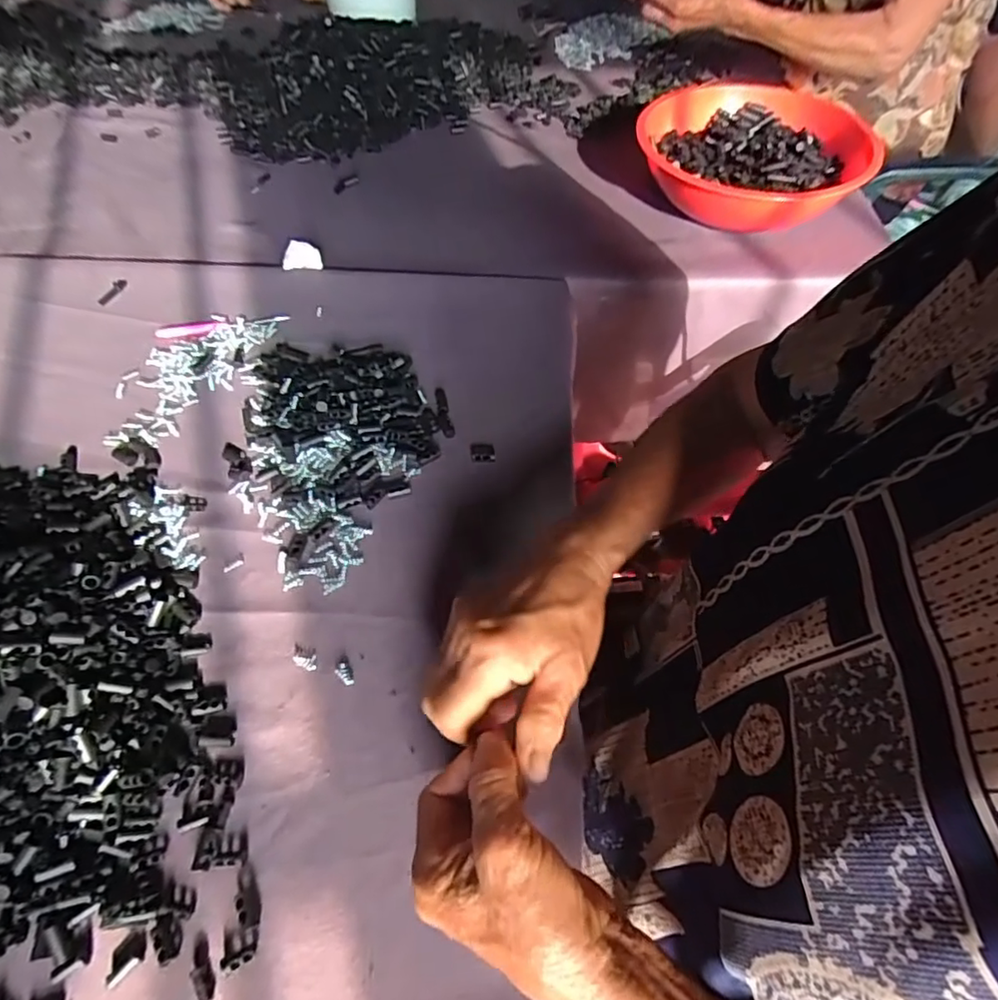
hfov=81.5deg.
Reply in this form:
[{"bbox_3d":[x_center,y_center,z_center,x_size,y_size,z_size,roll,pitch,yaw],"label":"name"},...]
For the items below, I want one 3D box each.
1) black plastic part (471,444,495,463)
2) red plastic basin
[{"bbox_3d":[-0.013,-0.038,0.459,0.018,0.004,0.018,-5,55,-5],"label":"black plastic part"},{"bbox_3d":[0.276,-0.378,0.644,0.236,0.066,0.228,-1,58,1],"label":"red plastic basin"}]

